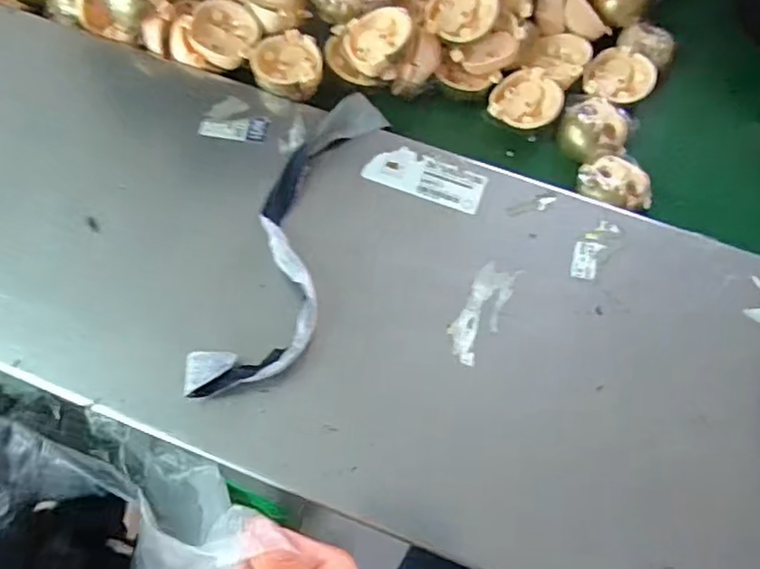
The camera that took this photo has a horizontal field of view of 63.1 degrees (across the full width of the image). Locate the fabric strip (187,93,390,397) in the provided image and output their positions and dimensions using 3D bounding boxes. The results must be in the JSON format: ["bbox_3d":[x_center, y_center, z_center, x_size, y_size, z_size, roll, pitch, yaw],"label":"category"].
[{"bbox_3d":[-0.049,-0.030,0.384,0.059,0.016,0.220,19,69,7],"label":"fabric strip"}]

